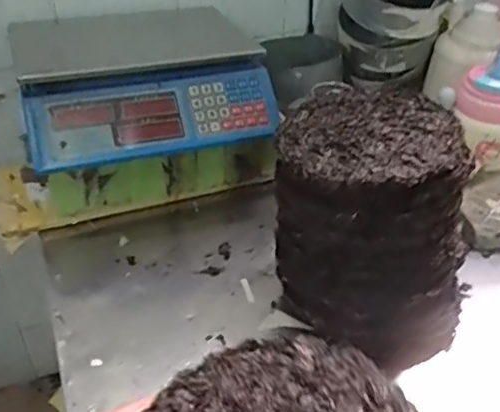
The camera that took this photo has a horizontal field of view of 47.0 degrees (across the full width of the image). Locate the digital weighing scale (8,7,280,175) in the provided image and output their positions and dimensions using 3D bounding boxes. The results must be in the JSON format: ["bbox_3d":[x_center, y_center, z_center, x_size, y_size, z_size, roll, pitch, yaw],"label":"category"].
[{"bbox_3d":[-0.157,-0.207,0.890,0.361,0.098,0.361,-12,39,-16],"label":"digital weighing scale"}]

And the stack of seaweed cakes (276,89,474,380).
[{"bbox_3d":[0.141,0.022,0.660,0.214,0.223,0.209,15,39,17],"label":"stack of seaweed cakes"}]

